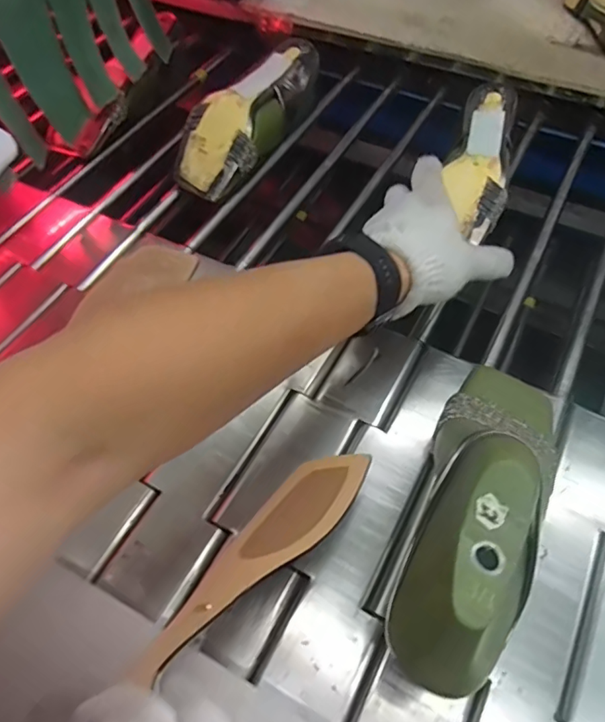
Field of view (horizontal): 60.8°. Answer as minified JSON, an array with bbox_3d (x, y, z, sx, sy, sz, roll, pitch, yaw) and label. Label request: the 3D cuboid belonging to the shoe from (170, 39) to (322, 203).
[{"bbox_3d":[-0.062,-0.284,0.602,0.086,0.068,0.229,30,62,20],"label":"shoe"}]

